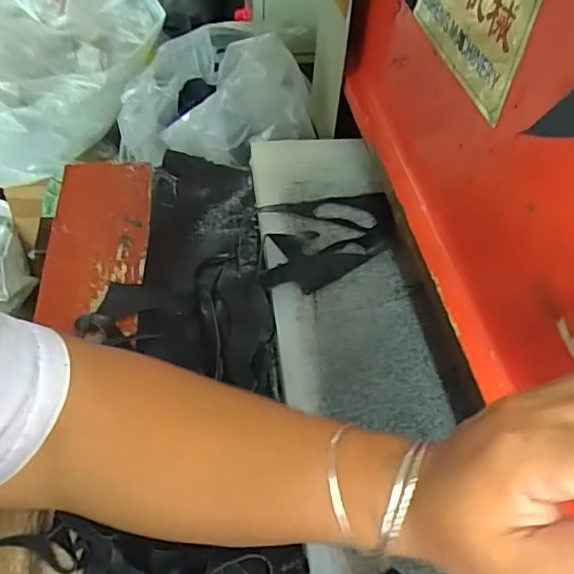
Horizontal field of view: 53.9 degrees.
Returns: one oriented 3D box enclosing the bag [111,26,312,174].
[{"bbox_3d":[-0.125,-0.287,0.846,0.220,0.159,0.336,-27,38,-27],"label":"bag"}]

